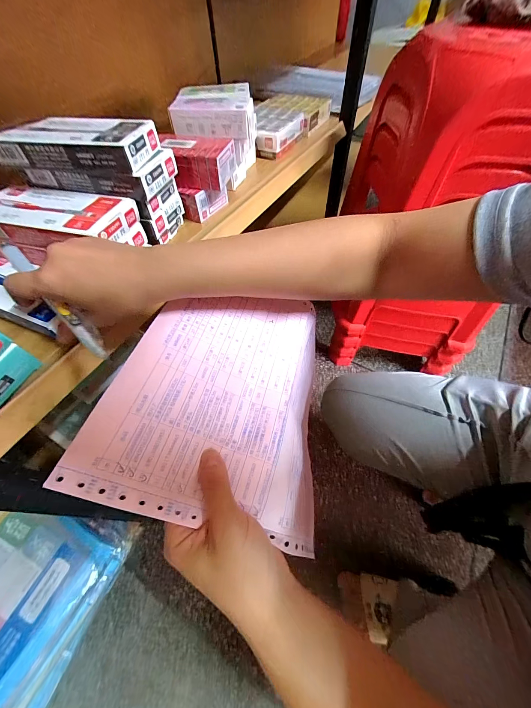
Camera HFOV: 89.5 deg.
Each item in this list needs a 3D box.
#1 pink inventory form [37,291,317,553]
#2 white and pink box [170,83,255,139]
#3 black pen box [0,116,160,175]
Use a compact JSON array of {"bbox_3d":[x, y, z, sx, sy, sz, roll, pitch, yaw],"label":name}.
[{"bbox_3d":[-0.025,0.029,0.243,0.187,0.025,0.216,23,57,-13],"label":"pink inventory form"},{"bbox_3d":[-0.076,-0.364,0.401,0.113,0.036,0.124,-2,56,1],"label":"white and pink box"},{"bbox_3d":[-0.195,-0.212,0.267,0.155,0.027,0.065,4,56,5],"label":"black pen box"}]

